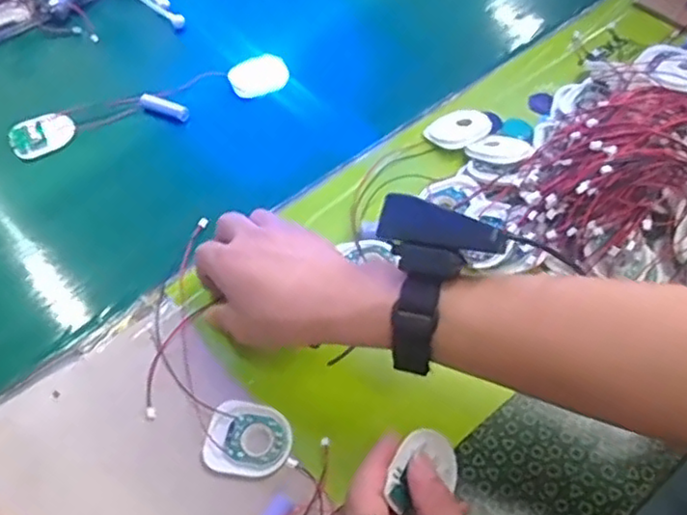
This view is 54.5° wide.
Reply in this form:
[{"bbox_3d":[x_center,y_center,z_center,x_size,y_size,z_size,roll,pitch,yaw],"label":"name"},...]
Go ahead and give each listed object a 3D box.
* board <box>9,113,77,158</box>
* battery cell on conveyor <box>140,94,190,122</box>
[{"bbox_3d":[-0.290,-0.119,0.644,0.061,0.015,0.039,-24,56,-13],"label":"board"},{"bbox_3d":[-0.176,-0.148,0.657,0.052,0.013,0.011,16,57,15],"label":"battery cell on conveyor"}]

